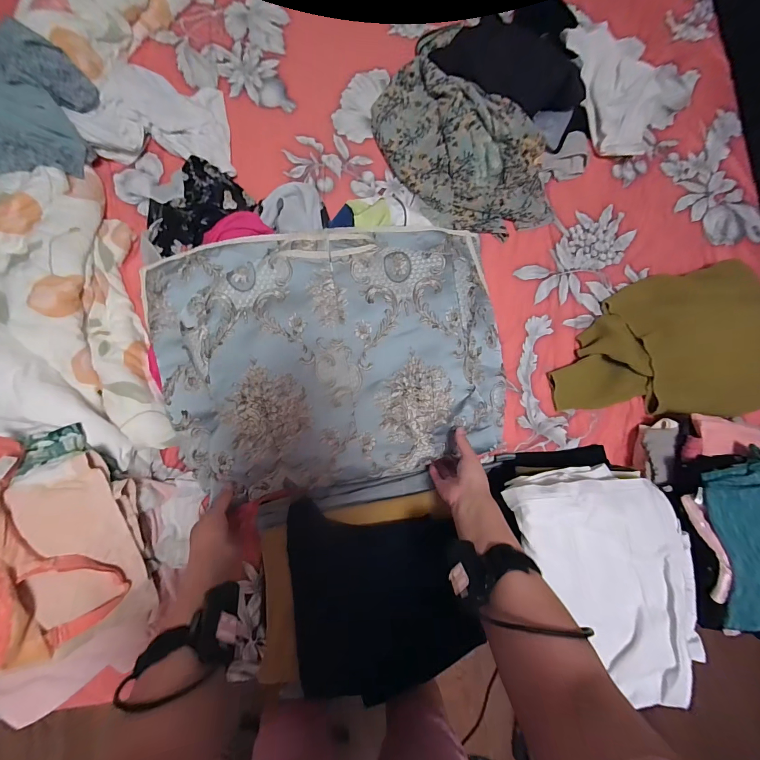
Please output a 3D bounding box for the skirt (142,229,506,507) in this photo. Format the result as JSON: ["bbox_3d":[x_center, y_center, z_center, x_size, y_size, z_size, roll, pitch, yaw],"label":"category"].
[{"bbox_3d":[-0.064,-0.033,0.599,0.586,0.086,0.471,-9,83,-7],"label":"skirt"}]

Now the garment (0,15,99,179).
[{"bbox_3d":[-0.626,-0.475,0.589,0.223,0.073,0.245,21,78,-7],"label":"garment"}]

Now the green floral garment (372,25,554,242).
[{"bbox_3d":[0.164,-0.502,0.712,0.269,0.092,0.469,-35,87,-9],"label":"green floral garment"}]

